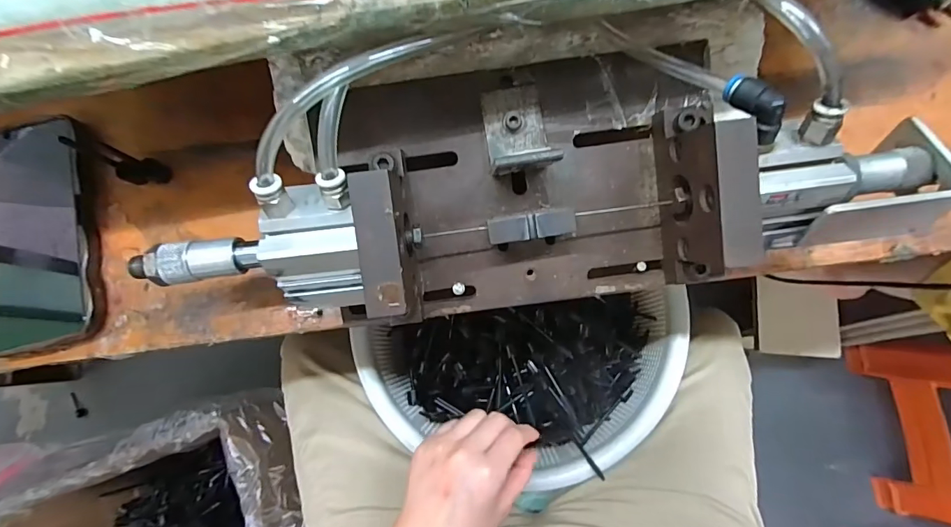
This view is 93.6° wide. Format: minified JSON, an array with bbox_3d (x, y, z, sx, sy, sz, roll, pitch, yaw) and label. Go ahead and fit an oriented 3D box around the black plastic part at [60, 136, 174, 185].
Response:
[{"bbox_3d":[-0.245,-0.069,0.308,0.061,0.016,0.020,22,83,-43],"label":"black plastic part"}]

